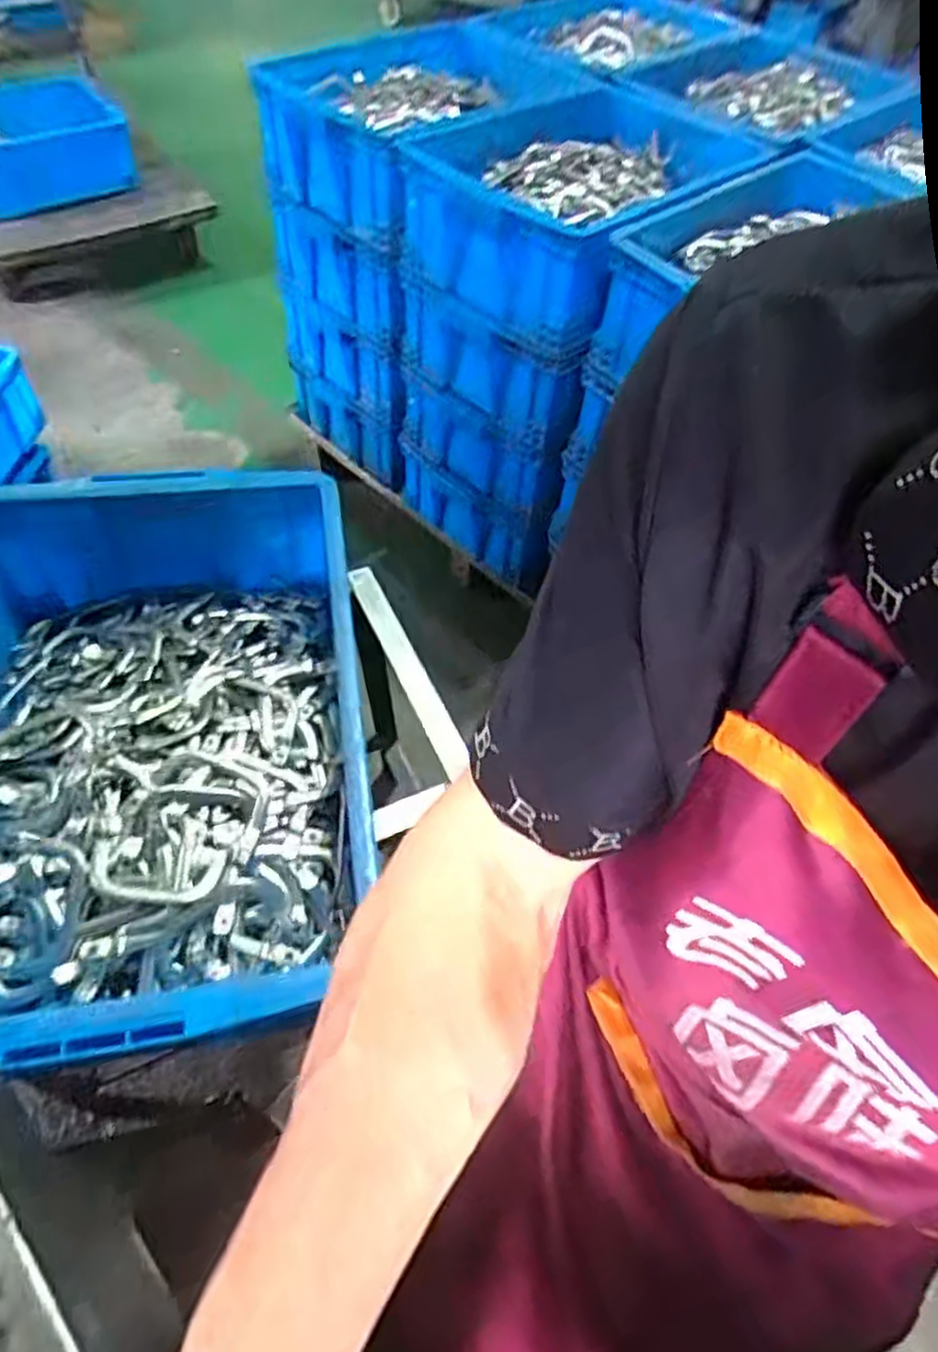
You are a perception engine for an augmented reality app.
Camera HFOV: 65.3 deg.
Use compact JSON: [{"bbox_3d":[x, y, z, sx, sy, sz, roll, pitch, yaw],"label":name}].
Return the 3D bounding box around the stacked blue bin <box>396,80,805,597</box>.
[{"bbox_3d":[0.153,-0.574,1.287,0.351,0.634,0.508,37,60,19],"label":"stacked blue bin"}]

